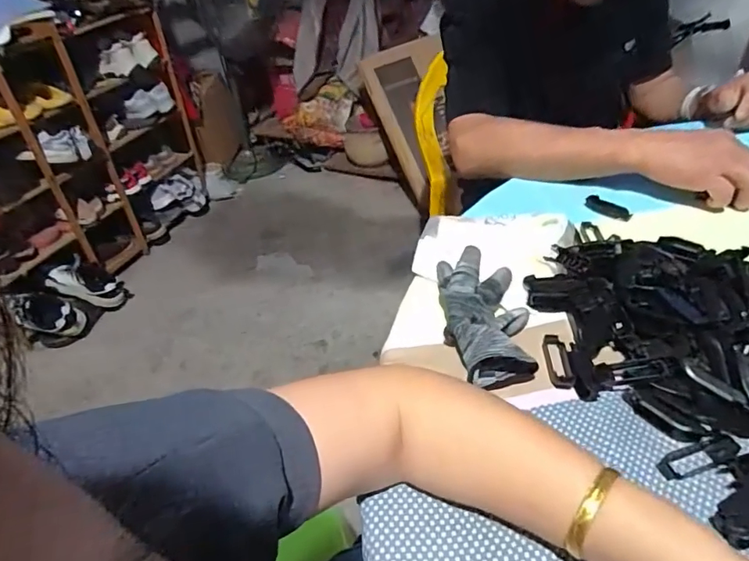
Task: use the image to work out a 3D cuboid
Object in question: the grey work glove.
[{"bbox_3d":[0.099,0.023,0.434,0.076,0.037,0.146,-3,40,3],"label":"grey work glove"}]

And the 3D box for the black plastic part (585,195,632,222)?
[{"bbox_3d":[0.282,-0.088,0.588,0.019,0.008,0.057,-29,44,-26],"label":"black plastic part"}]

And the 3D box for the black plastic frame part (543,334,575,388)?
[{"bbox_3d":[0.154,0.066,0.408,0.019,0.006,0.054,0,39,9],"label":"black plastic frame part"}]

